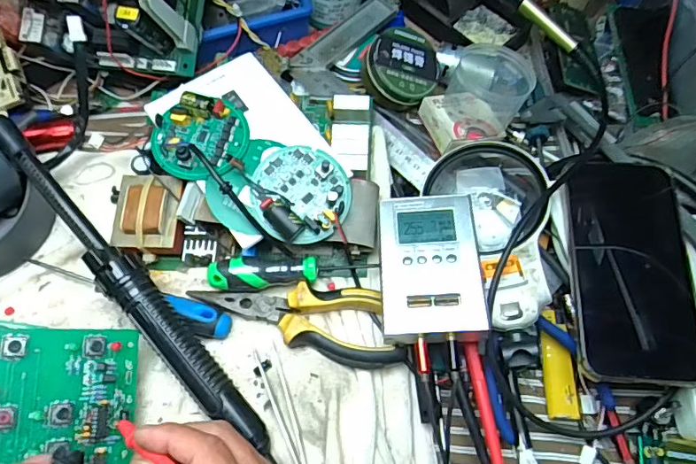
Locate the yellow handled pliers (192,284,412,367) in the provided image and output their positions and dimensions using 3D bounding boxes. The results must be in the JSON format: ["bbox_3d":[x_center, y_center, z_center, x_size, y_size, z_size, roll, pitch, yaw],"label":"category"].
[{"bbox_3d":[-0.035,0.065,0.362,0.146,0.021,0.054,4,66,-1],"label":"yellow handled pliers"}]

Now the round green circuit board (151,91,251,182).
[{"bbox_3d":[-0.109,-0.069,0.381,0.070,0.029,0.062,-11,67,-8],"label":"round green circuit board"}]

